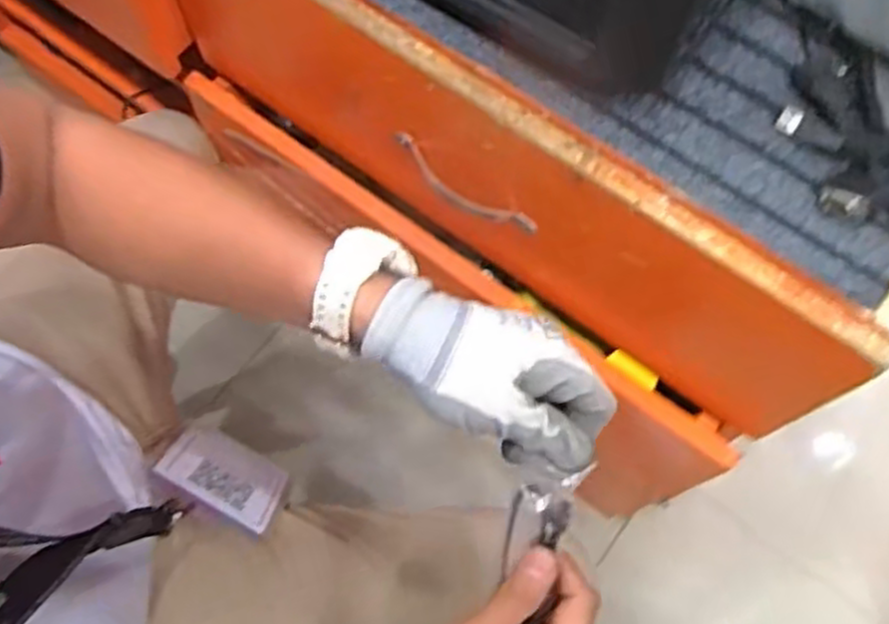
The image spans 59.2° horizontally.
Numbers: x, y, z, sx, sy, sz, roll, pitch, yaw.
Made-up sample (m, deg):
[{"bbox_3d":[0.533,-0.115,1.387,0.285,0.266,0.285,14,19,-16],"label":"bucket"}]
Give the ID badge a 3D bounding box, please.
[{"bbox_3d":[-0.175,0.131,0.620,0.093,0.112,0.004,32,100,-7],"label":"ID badge"}]

